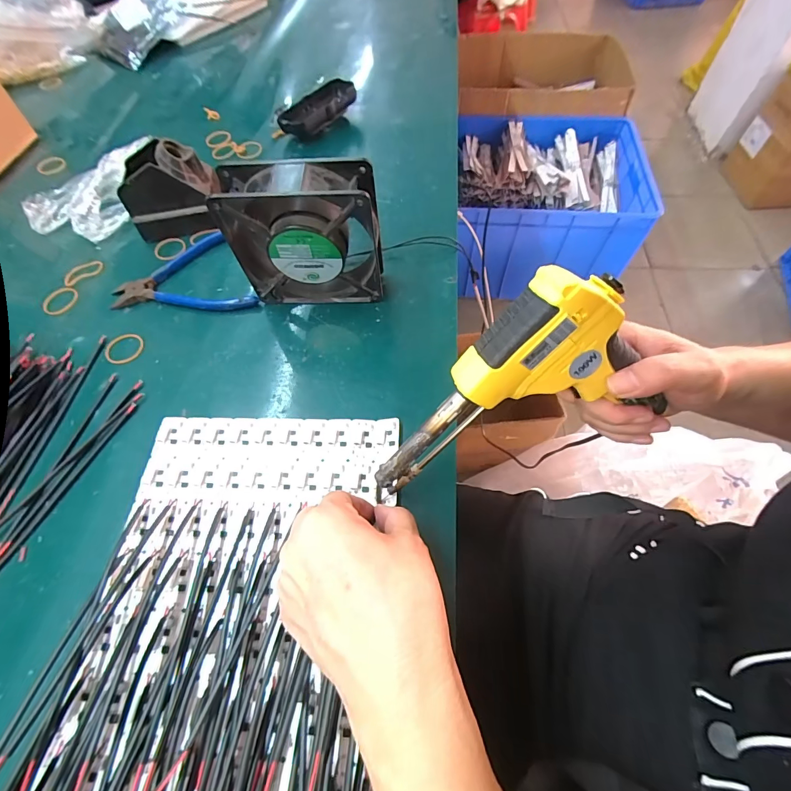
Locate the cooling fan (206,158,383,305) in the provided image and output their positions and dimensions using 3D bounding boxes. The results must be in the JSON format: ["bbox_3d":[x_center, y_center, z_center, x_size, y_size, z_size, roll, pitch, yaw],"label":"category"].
[{"bbox_3d":[-0.073,-0.126,0.328,0.119,0.122,0.037,0,60,4],"label":"cooling fan"}]

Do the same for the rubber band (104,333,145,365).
[{"bbox_3d":[-0.249,-0.044,0.355,0.033,0.004,0.035,-33,63,-14],"label":"rubber band"}]

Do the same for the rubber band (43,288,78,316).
[{"bbox_3d":[-0.345,-0.098,0.400,0.034,0.005,0.035,-2,60,3],"label":"rubber band"}]

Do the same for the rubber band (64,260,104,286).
[{"bbox_3d":[-0.333,-0.131,0.414,0.042,0.005,0.021,-30,63,-12],"label":"rubber band"}]

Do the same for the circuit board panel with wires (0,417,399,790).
[{"bbox_3d":[-0.109,0.196,0.206,0.211,0.046,0.411,-2,58,3],"label":"circuit board panel with wires"}]

